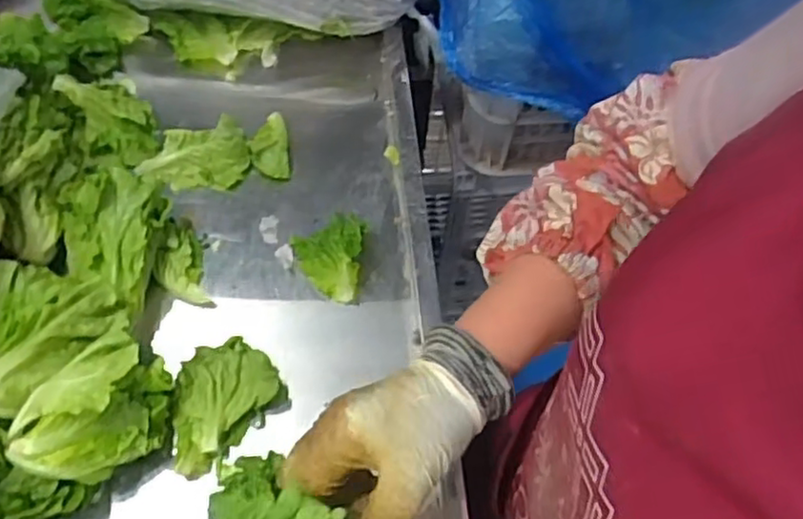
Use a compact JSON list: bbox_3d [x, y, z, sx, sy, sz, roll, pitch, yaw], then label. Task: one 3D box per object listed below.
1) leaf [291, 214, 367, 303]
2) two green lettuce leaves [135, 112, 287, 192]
[{"bbox_3d":[-0.064,-0.007,0.602,0.060,0.029,0.076,4,62,-1],"label":"leaf"},{"bbox_3d":[-0.174,-0.100,0.649,0.135,0.029,0.062,-10,63,-8],"label":"two green lettuce leaves"}]

